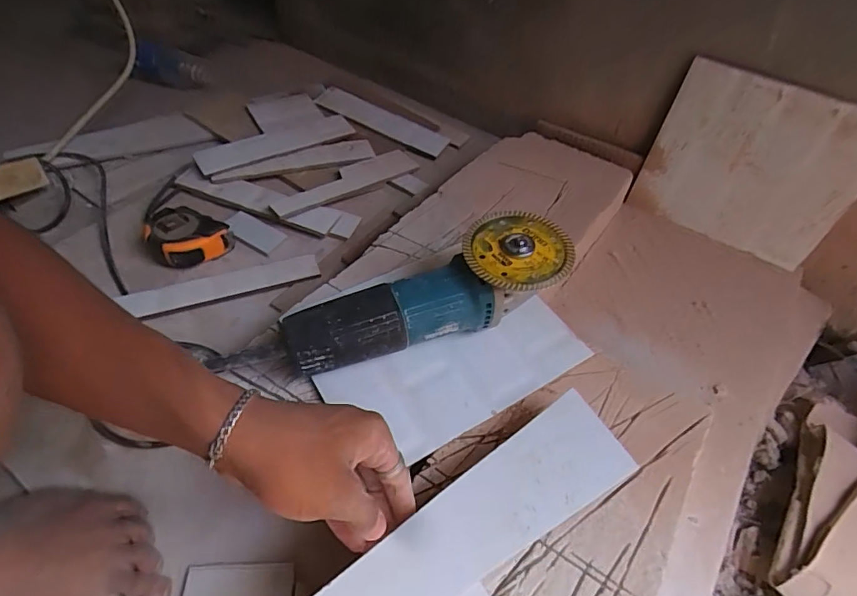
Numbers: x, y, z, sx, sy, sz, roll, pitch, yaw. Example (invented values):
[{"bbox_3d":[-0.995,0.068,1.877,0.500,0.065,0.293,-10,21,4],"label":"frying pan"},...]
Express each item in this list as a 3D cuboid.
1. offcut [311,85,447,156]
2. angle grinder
[{"bbox_3d":[-0.080,-0.300,0.837,0.234,0.009,0.060,27,55,9],"label":"offcut"},{"bbox_3d":[-0.001,-0.004,0.458,0.263,0.078,0.088,-13,53,-16],"label":"angle grinder"}]

